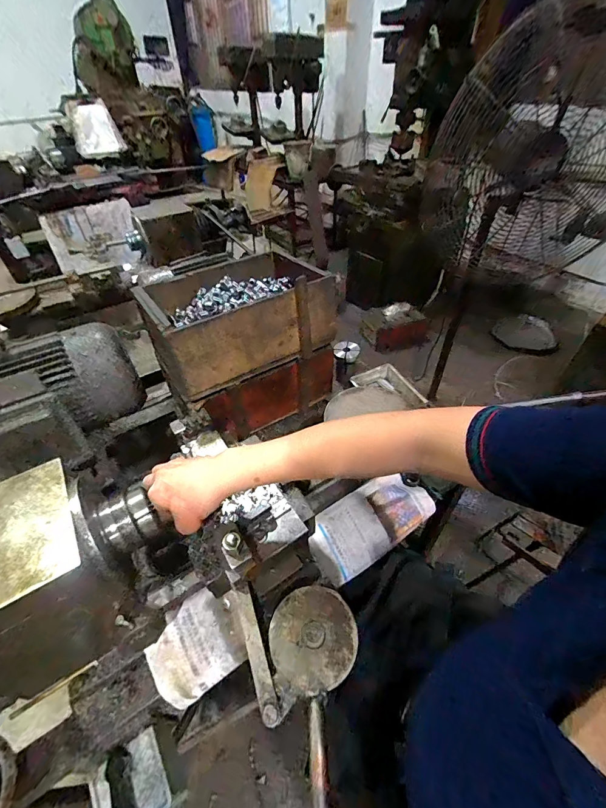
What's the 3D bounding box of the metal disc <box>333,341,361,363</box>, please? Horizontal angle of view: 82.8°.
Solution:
[{"bbox_3d":[0.116,-0.142,0.907,0.066,0.012,0.057,33,79,14],"label":"metal disc"}]

